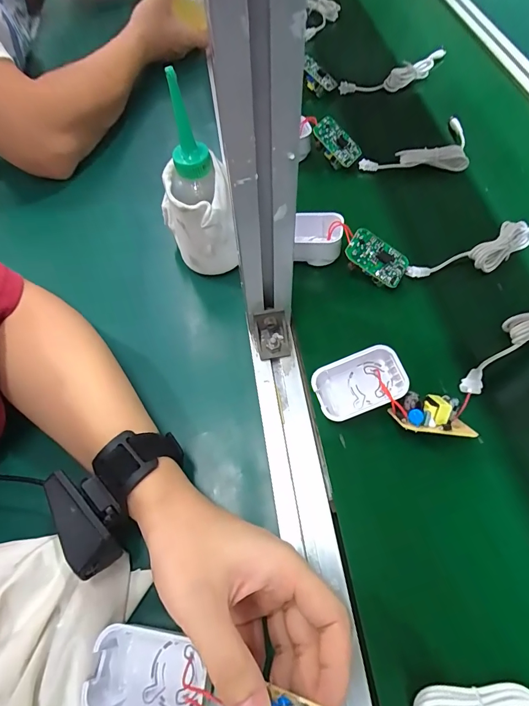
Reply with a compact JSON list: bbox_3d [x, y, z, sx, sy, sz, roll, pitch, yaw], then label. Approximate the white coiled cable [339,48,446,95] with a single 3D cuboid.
[{"bbox_3d":[0.205,-0.417,0.569,0.196,0.020,0.038,-27,63,-13],"label":"white coiled cable"}]

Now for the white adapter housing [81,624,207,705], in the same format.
[{"bbox_3d":[-0.069,0.196,0.226,0.065,0.026,0.051,7,61,6],"label":"white adapter housing"}]

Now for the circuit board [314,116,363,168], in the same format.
[{"bbox_3d":[0.088,-0.257,0.469,0.062,0.018,0.036,44,81,-7],"label":"circuit board"}]

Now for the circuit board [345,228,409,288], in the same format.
[{"bbox_3d":[0.110,-0.092,0.378,0.063,0.018,0.040,32,76,-6],"label":"circuit board"}]

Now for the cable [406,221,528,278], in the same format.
[{"bbox_3d":[0.234,-0.109,0.390,0.182,0.034,0.034,-24,63,-11],"label":"cable"}]

